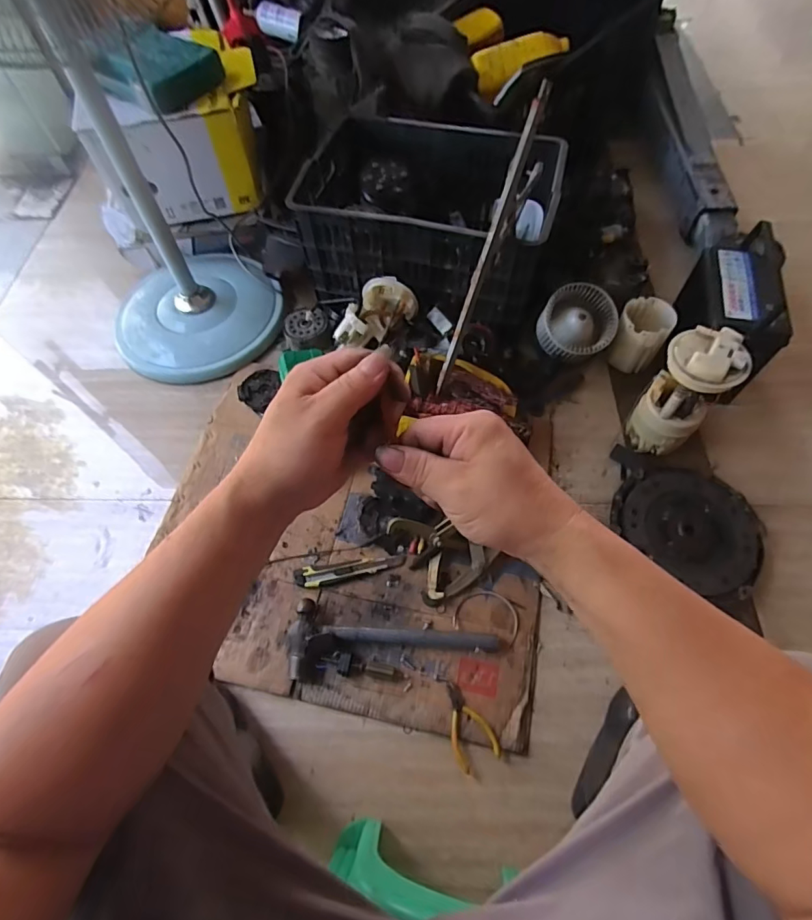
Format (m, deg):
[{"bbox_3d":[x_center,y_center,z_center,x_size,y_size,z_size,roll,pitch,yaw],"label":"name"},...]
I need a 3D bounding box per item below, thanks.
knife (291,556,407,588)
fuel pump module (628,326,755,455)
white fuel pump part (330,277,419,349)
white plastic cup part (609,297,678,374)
[{"bbox_3d":[-0.096,0.189,0.830,0.187,0.014,0.036,-10,62,-3],"label":"knife"},{"bbox_3d":[0.485,-0.114,0.851,0.110,0.225,0.116,20,64,13],"label":"fuel pump module"},{"bbox_3d":[-0.063,-0.292,0.975,0.116,0.079,0.150,27,66,16],"label":"white fuel pump part"},{"bbox_3d":[0.480,-0.259,0.993,0.097,0.106,0.111,25,66,15],"label":"white plastic cup part"}]

